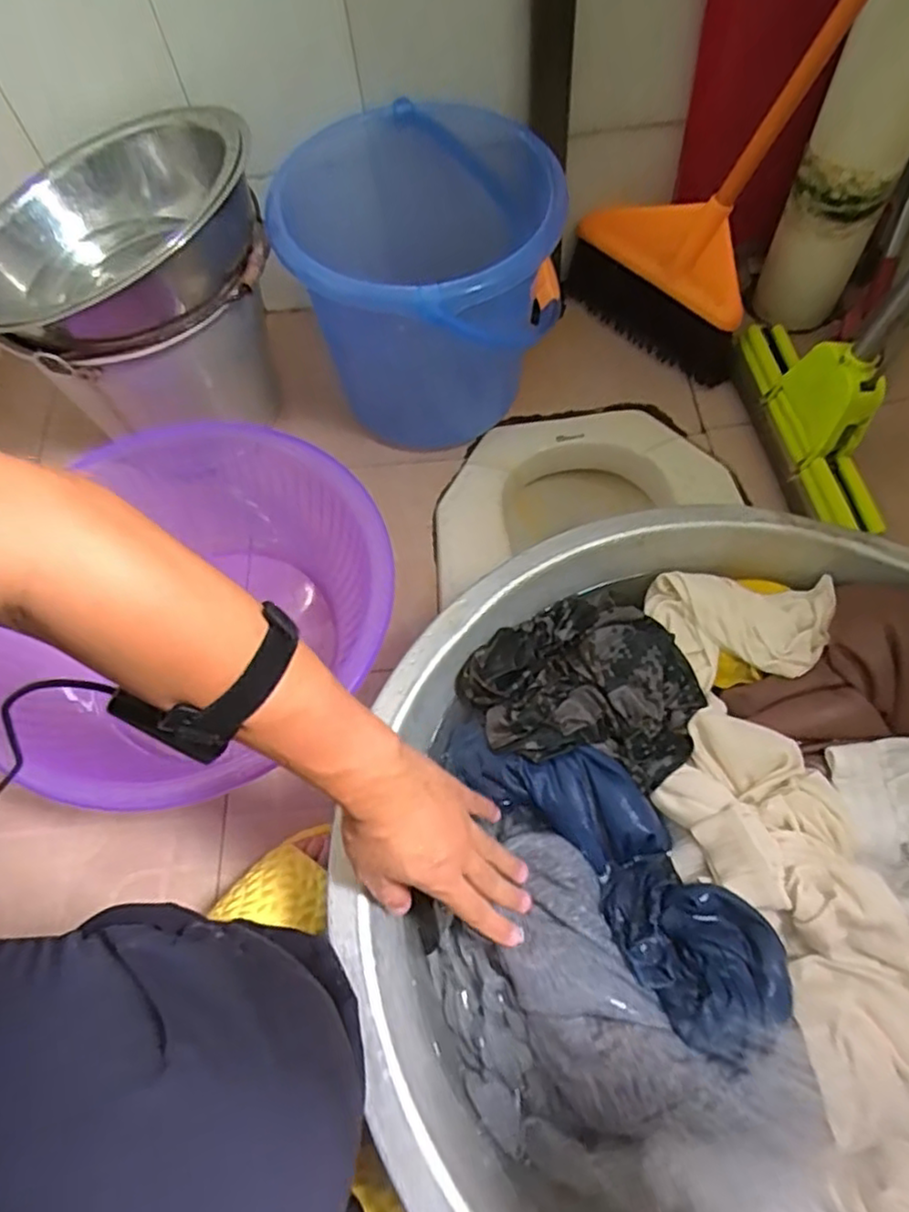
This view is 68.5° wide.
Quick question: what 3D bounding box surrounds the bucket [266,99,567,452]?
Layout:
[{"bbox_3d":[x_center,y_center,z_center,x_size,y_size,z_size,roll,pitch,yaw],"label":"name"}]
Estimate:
[{"bbox_3d":[-0.027,-0.371,0.816,0.298,0.306,0.303,-2,62,4],"label":"bucket"}]

